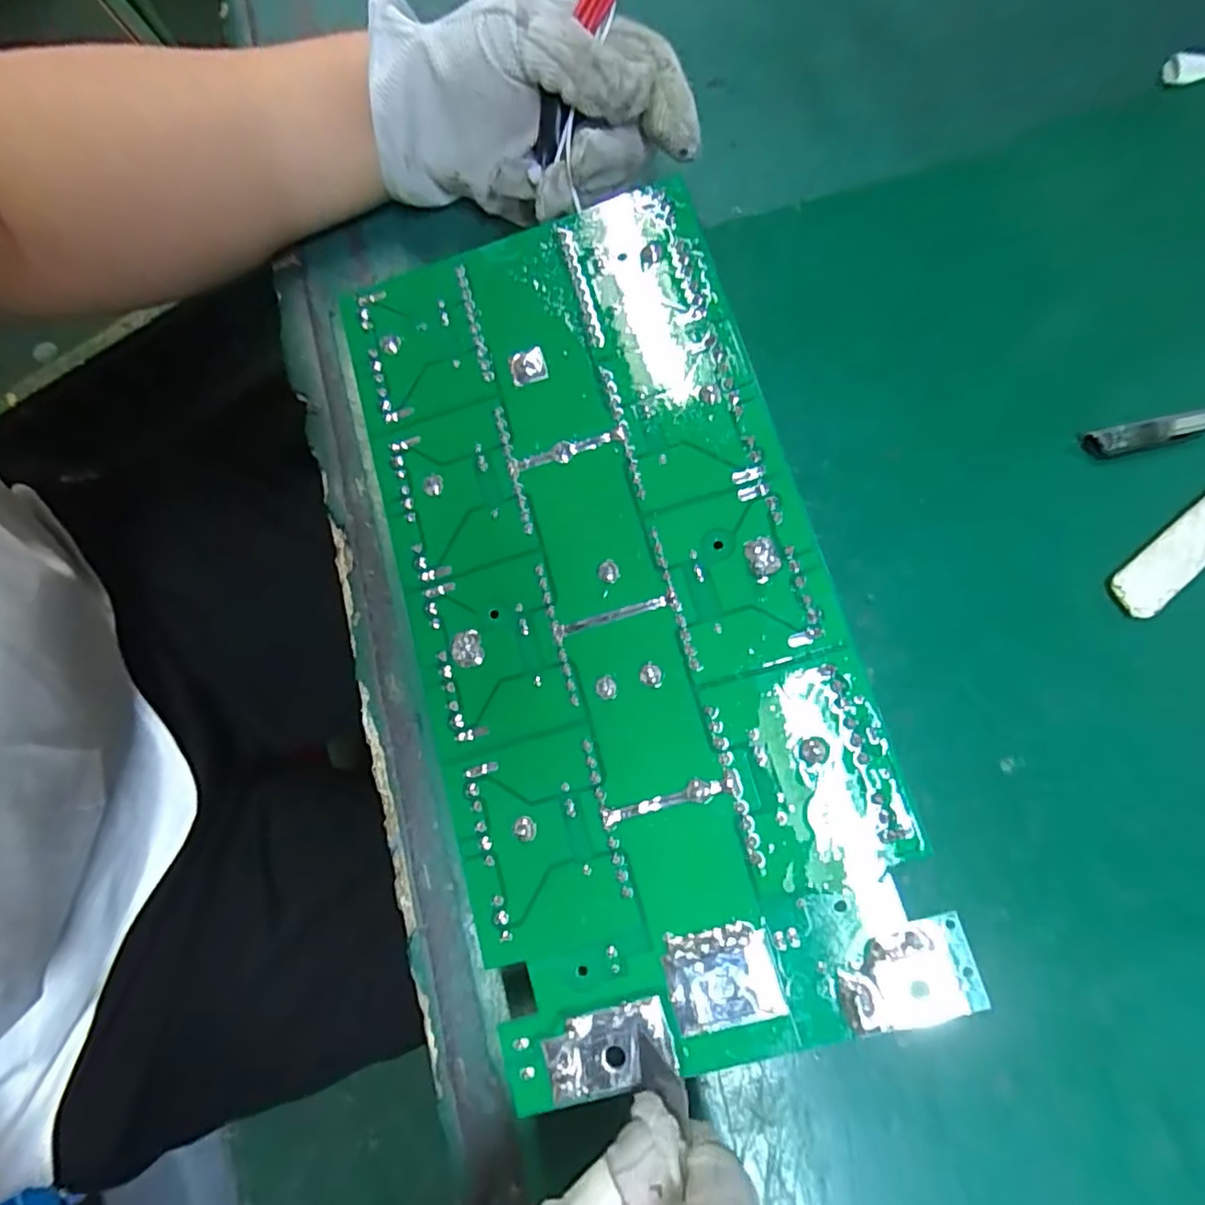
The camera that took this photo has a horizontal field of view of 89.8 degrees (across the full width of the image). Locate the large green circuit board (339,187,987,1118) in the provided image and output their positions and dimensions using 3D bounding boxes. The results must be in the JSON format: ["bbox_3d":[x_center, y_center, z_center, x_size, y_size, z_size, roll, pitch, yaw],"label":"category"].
[{"bbox_3d":[0.004,0.000,0.200,0.133,0.004,0.277,-17,79,5],"label":"large green circuit board"}]

